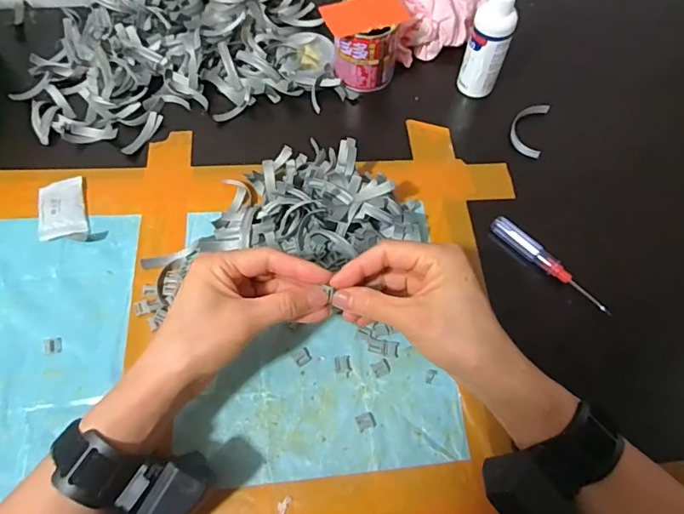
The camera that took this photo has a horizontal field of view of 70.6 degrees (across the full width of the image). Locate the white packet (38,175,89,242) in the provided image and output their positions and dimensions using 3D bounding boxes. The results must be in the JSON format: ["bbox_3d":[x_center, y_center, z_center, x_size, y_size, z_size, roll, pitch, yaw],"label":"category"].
[{"bbox_3d":[-0.259,-0.043,0.446,0.040,0.010,0.071,-18,64,-10],"label":"white packet"}]

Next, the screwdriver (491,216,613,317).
[{"bbox_3d":[0.181,0.007,0.425,0.013,0.015,0.120,-38,69,-18],"label":"screwdriver"}]

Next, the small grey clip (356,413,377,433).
[{"bbox_3d":[0.019,0.125,0.367,0.014,0.004,0.012,-19,64,-10],"label":"small grey clip"}]

